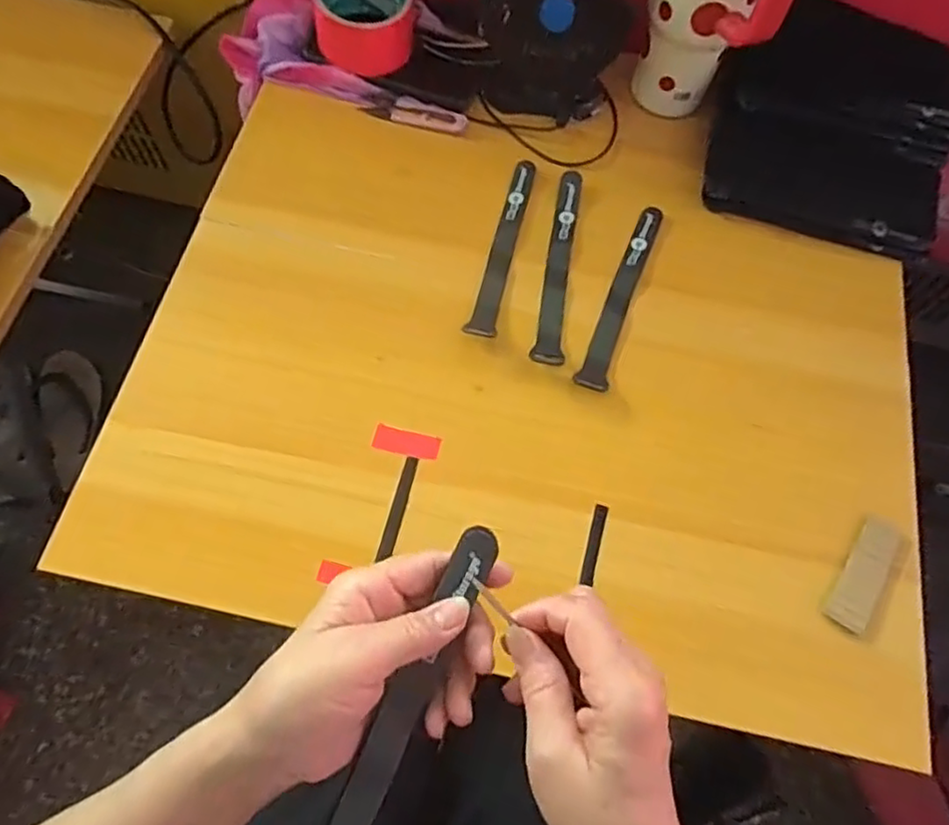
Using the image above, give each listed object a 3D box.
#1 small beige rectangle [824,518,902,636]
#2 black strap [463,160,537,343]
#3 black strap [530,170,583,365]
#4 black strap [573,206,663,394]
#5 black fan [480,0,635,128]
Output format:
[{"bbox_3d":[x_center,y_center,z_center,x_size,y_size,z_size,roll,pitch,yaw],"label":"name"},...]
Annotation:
[{"bbox_3d":[0.275,0.114,0.463,0.028,0.004,0.081,33,69,11],"label":"small beige rectangle"},{"bbox_3d":[0.026,-0.140,0.546,0.023,0.013,0.184,15,67,4],"label":"black strap"},{"bbox_3d":[0.072,-0.124,0.546,0.023,0.005,0.189,11,67,2],"label":"black strap"},{"bbox_3d":[0.121,-0.097,0.538,0.024,0.009,0.186,20,67,6],"label":"black strap"},{"bbox_3d":[0.067,-0.329,0.570,0.119,0.120,0.072,21,68,6],"label":"black fan"}]

